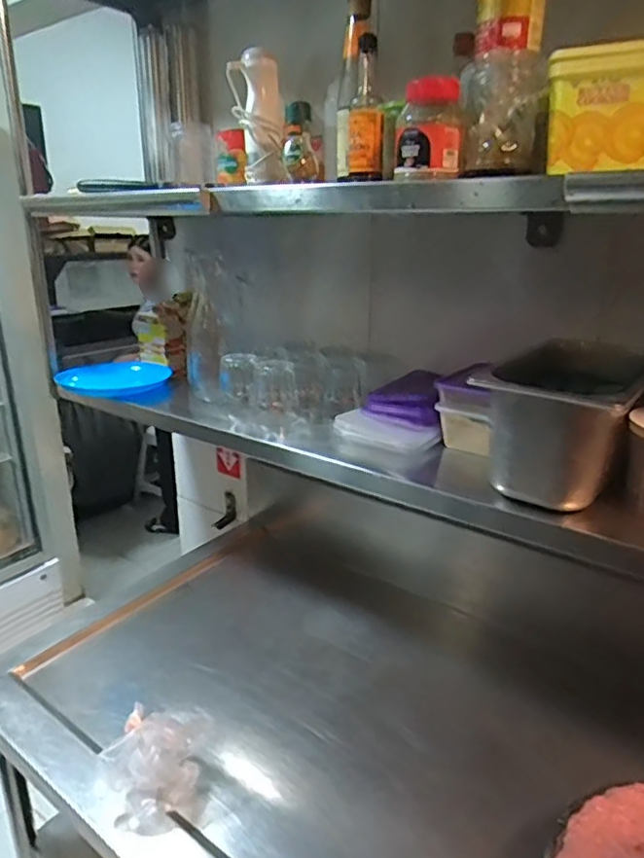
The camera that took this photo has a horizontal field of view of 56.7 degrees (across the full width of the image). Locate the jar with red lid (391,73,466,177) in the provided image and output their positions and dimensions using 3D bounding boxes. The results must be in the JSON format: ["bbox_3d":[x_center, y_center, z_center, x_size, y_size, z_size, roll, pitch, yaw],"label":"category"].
[{"bbox_3d":[0.137,-0.380,0.750,0.087,0.117,0.071,3,19,9],"label":"jar with red lid"}]

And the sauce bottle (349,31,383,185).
[{"bbox_3d":[0.062,-0.435,0.819,0.048,0.170,0.052,1,19,4],"label":"sauce bottle"}]

